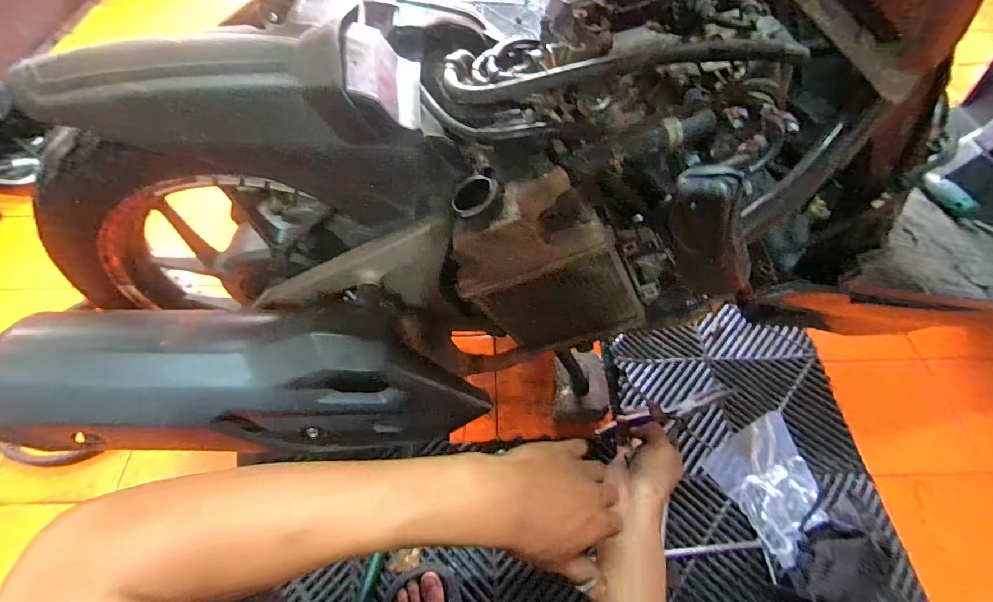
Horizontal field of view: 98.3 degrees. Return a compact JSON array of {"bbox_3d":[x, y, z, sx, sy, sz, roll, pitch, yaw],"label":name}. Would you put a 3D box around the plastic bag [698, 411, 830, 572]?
[{"bbox_3d":[0.419,0.281,0.652,0.126,0.071,0.168,-23,61,-15],"label":"plastic bag"}]

